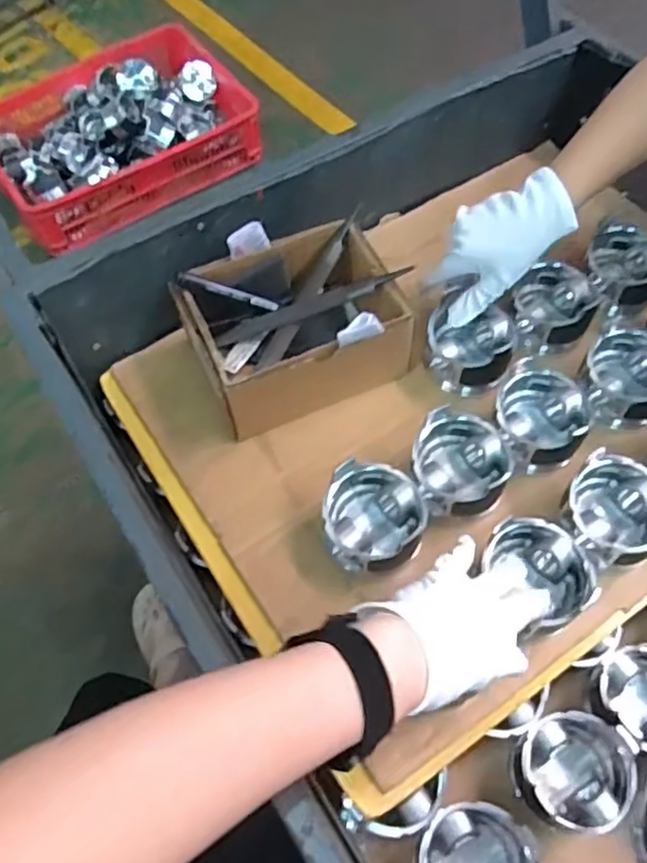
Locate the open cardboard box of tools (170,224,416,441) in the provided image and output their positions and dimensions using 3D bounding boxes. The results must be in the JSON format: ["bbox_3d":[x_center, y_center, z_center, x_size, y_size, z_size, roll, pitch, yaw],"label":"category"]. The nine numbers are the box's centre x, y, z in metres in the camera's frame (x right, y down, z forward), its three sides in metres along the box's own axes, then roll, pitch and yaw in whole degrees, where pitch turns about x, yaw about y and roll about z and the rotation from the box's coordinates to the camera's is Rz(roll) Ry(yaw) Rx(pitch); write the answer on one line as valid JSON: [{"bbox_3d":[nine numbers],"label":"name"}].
[{"bbox_3d":[-0.028,-0.105,0.660,0.197,0.109,0.151,-22,61,-11],"label":"open cardboard box of tools"}]

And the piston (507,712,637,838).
[{"bbox_3d":[0.204,0.279,0.539,0.092,0.062,0.085,-1,59,2],"label":"piston"}]

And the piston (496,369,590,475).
[{"bbox_3d":[0.205,-0.009,0.626,0.083,0.073,0.080,-1,59,2],"label":"piston"}]

